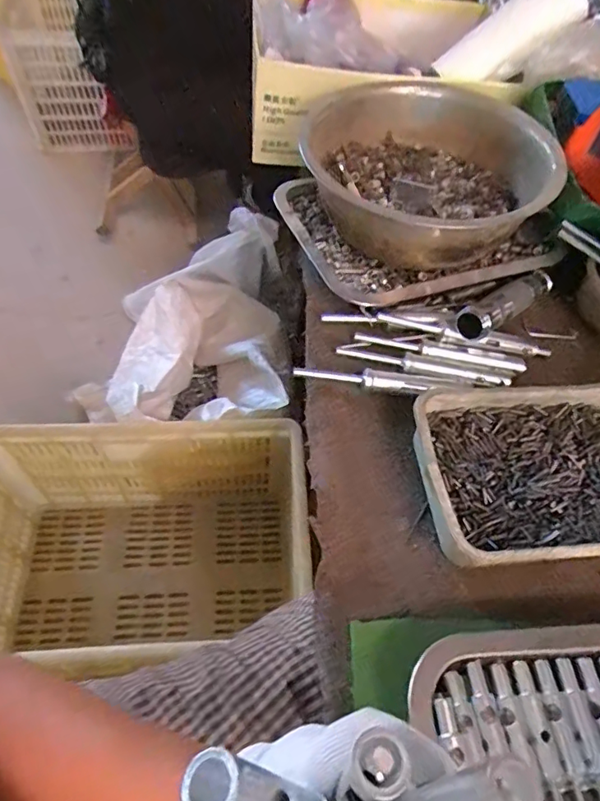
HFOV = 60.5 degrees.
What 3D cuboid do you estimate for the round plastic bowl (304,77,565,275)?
[{"bbox_3d":[0.112,-0.207,0.477,0.195,0.083,0.213,2,57,-3],"label":"round plastic bowl"}]

